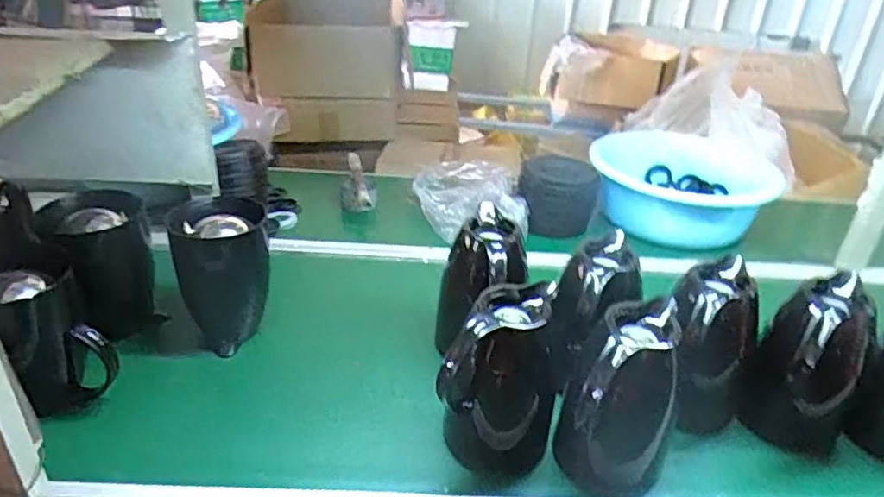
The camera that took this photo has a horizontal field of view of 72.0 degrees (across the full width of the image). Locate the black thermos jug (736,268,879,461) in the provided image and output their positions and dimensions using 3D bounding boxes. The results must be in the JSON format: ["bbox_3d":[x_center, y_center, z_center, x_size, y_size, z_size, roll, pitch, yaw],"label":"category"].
[{"bbox_3d":[0.446,0.152,0.749,0.139,0.204,0.114,-12,33,-26],"label":"black thermos jug"}]

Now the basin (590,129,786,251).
[{"bbox_3d":[0.489,-0.141,1.300,0.342,0.111,0.331,9,30,9],"label":"basin"}]

